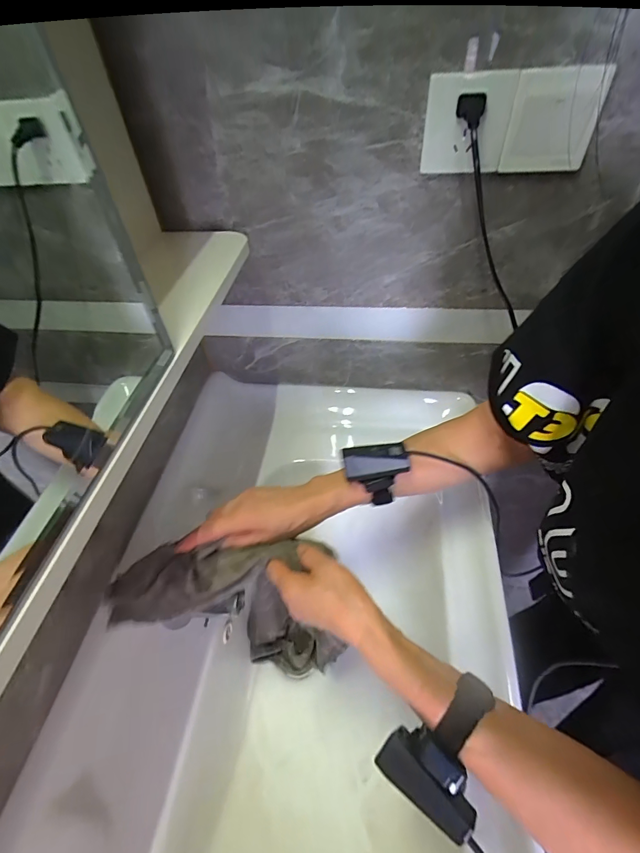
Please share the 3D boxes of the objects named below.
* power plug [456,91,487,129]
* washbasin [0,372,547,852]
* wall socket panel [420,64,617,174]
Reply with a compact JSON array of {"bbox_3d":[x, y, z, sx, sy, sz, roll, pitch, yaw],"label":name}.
[{"bbox_3d":[0.145,-0.307,0.383,0.026,0.021,0.037,11,50,14],"label":"power plug"},{"bbox_3d":[-0.021,0.281,0.530,0.487,0.179,0.814,3,49,8],"label":"washbasin"},{"bbox_3d":[0.194,-0.308,0.404,0.166,0.085,0.014,2,48,7],"label":"wall socket panel"}]

